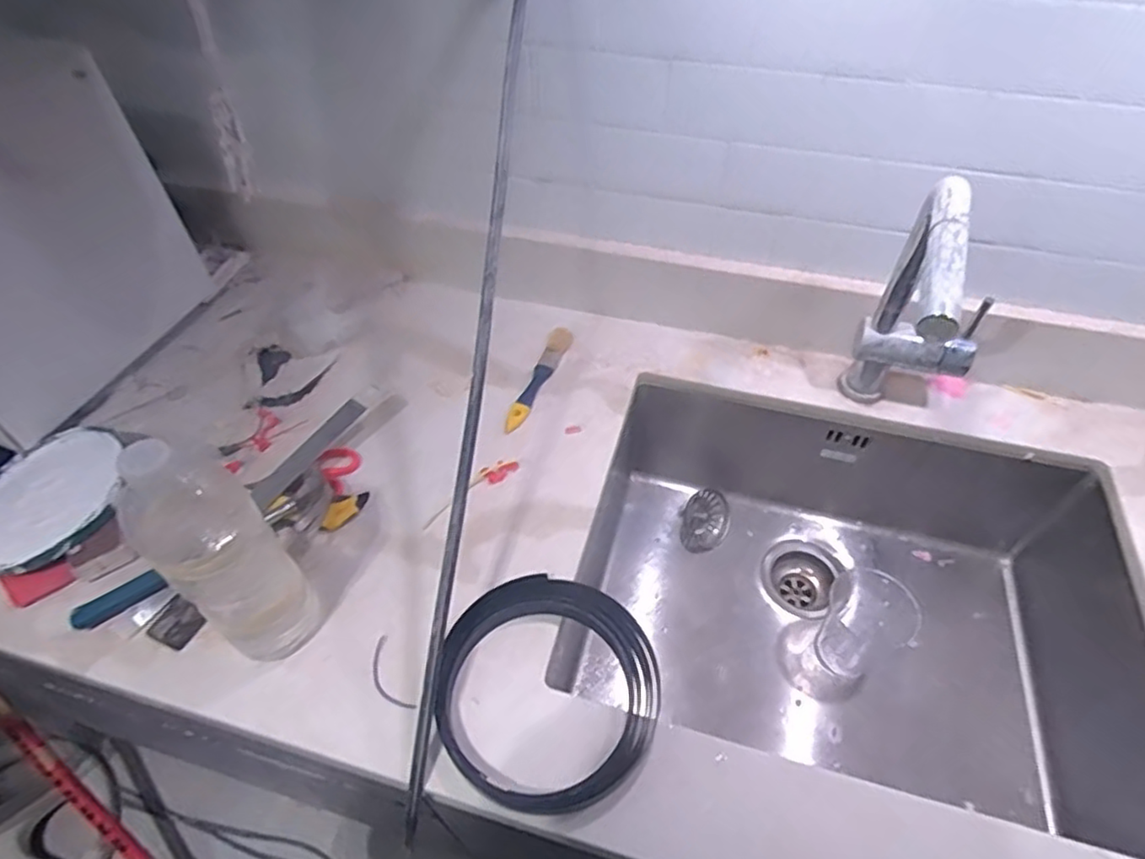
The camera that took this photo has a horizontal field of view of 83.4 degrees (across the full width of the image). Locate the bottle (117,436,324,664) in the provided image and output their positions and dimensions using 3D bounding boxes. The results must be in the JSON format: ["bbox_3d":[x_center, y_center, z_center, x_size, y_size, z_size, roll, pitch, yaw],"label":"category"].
[{"bbox_3d":[-0.272,0.106,0.510,0.067,0.261,0.076,33,58,25],"label":"bottle"}]

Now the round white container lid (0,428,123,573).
[{"bbox_3d":[-0.566,0.073,0.685,0.165,0.014,0.166,-39,52,-16],"label":"round white container lid"}]

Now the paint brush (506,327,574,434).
[{"bbox_3d":[-0.040,-0.066,0.818,0.027,0.011,0.188,16,52,13],"label":"paint brush"}]

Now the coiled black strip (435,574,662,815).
[{"bbox_3d":[-0.023,0.222,0.559,0.184,0.033,0.192,-35,58,-25],"label":"coiled black strip"}]

